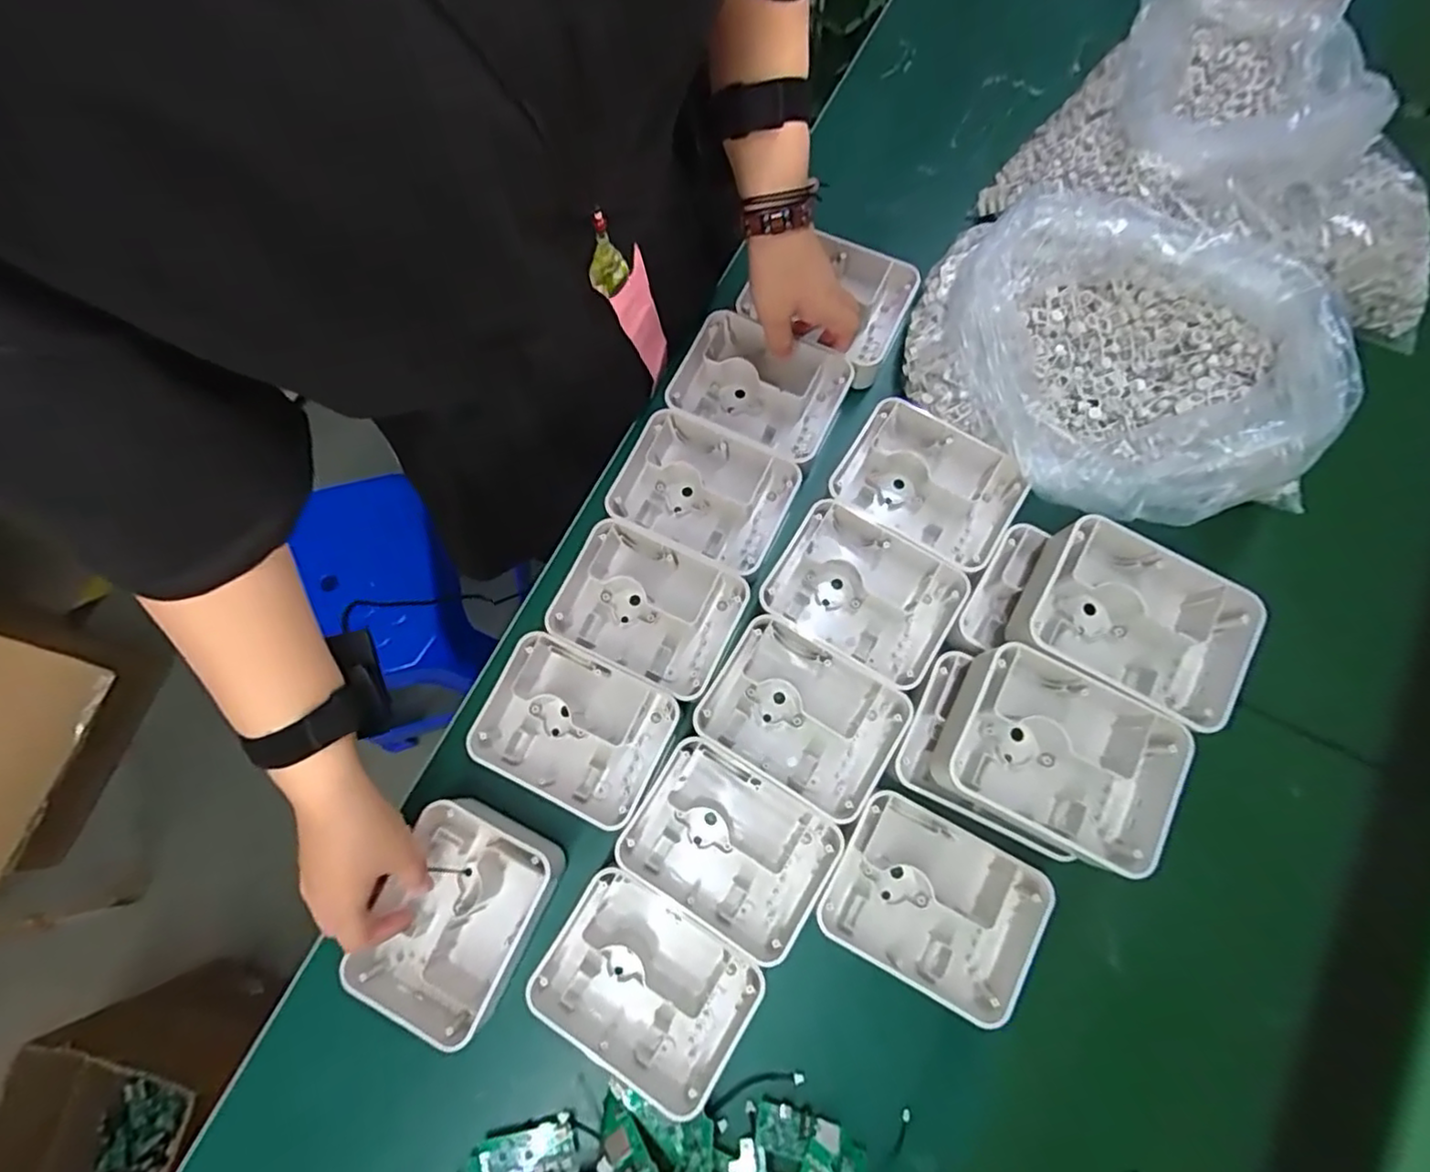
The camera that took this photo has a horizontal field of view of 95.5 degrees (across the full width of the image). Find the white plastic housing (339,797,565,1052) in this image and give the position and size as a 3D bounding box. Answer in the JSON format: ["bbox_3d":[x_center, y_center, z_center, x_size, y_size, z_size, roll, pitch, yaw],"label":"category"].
[{"bbox_3d":[-0.179,0.222,0.439,0.106,0.043,0.143,27,79,8],"label":"white plastic housing"}]

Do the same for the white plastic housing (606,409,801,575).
[{"bbox_3d":[-0.009,-0.073,0.506,0.129,0.034,0.100,26,78,8],"label":"white plastic housing"}]

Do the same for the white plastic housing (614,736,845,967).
[{"bbox_3d":[0.011,0.178,0.441,0.134,0.034,0.095,31,79,8],"label":"white plastic housing"}]

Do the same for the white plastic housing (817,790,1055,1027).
[{"bbox_3d":[0.144,0.207,0.428,0.134,0.037,0.104,27,79,8],"label":"white plastic housing"}]

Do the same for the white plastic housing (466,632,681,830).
[{"bbox_3d":[-0.104,0.104,0.471,0.134,0.043,0.099,27,79,8],"label":"white plastic housing"}]

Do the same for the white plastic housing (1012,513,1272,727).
[{"bbox_3d":[0.274,0.023,0.427,0.133,0.047,0.104,29,79,8],"label":"white plastic housing"}]

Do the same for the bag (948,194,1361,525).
[{"bbox_3d":[0.298,-0.181,0.492,0.252,0.094,0.277,-7,76,0],"label":"bag"}]

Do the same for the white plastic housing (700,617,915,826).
[{"bbox_3d":[0.060,0.091,0.461,0.126,0.034,0.100,31,79,8],"label":"white plastic housing"}]

